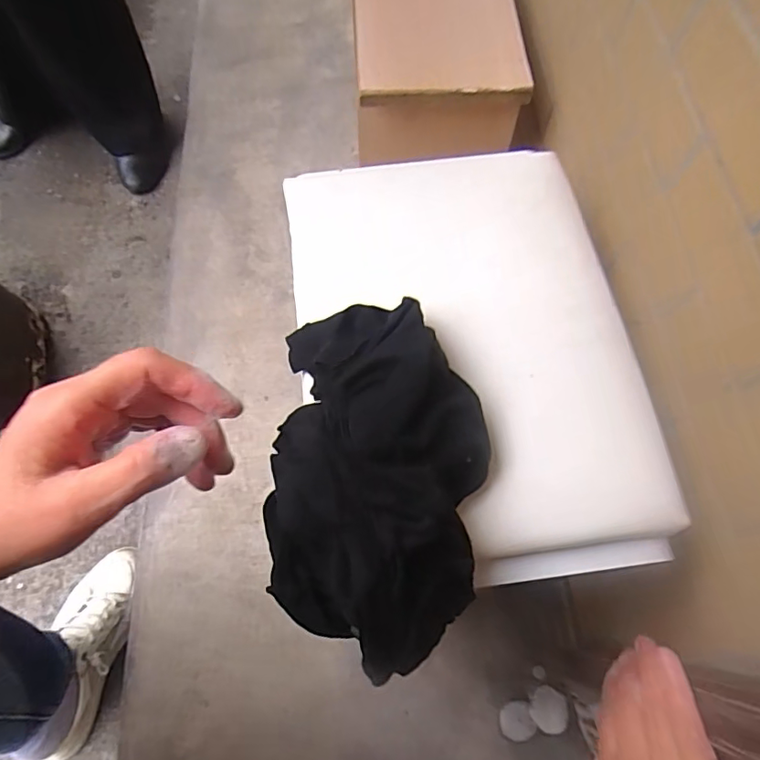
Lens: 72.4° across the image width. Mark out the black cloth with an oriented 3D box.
[{"bbox_3d":[0.002,0.046,0.277,0.116,0.070,0.198,0,67,0],"label":"black cloth"}]

